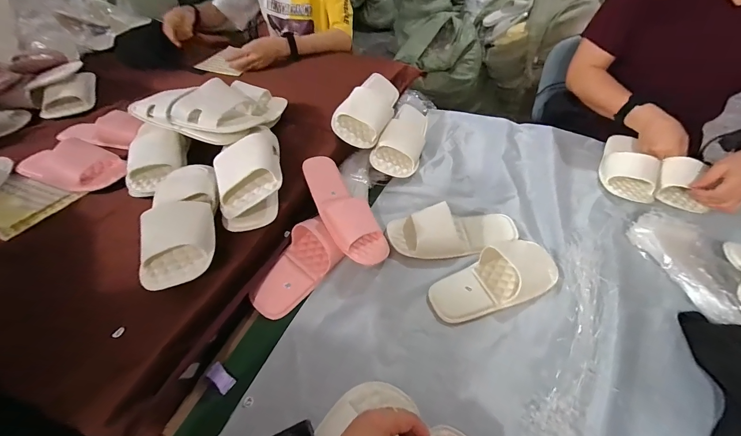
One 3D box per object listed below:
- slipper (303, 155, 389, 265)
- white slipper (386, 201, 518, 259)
[{"bbox_3d":[-0.051,-0.015,0.605,0.088,0.058,0.229,-20,68,-37],"label":"slipper"},{"bbox_3d":[0.154,0.019,0.604,0.241,0.050,0.098,-2,48,0],"label":"white slipper"}]

